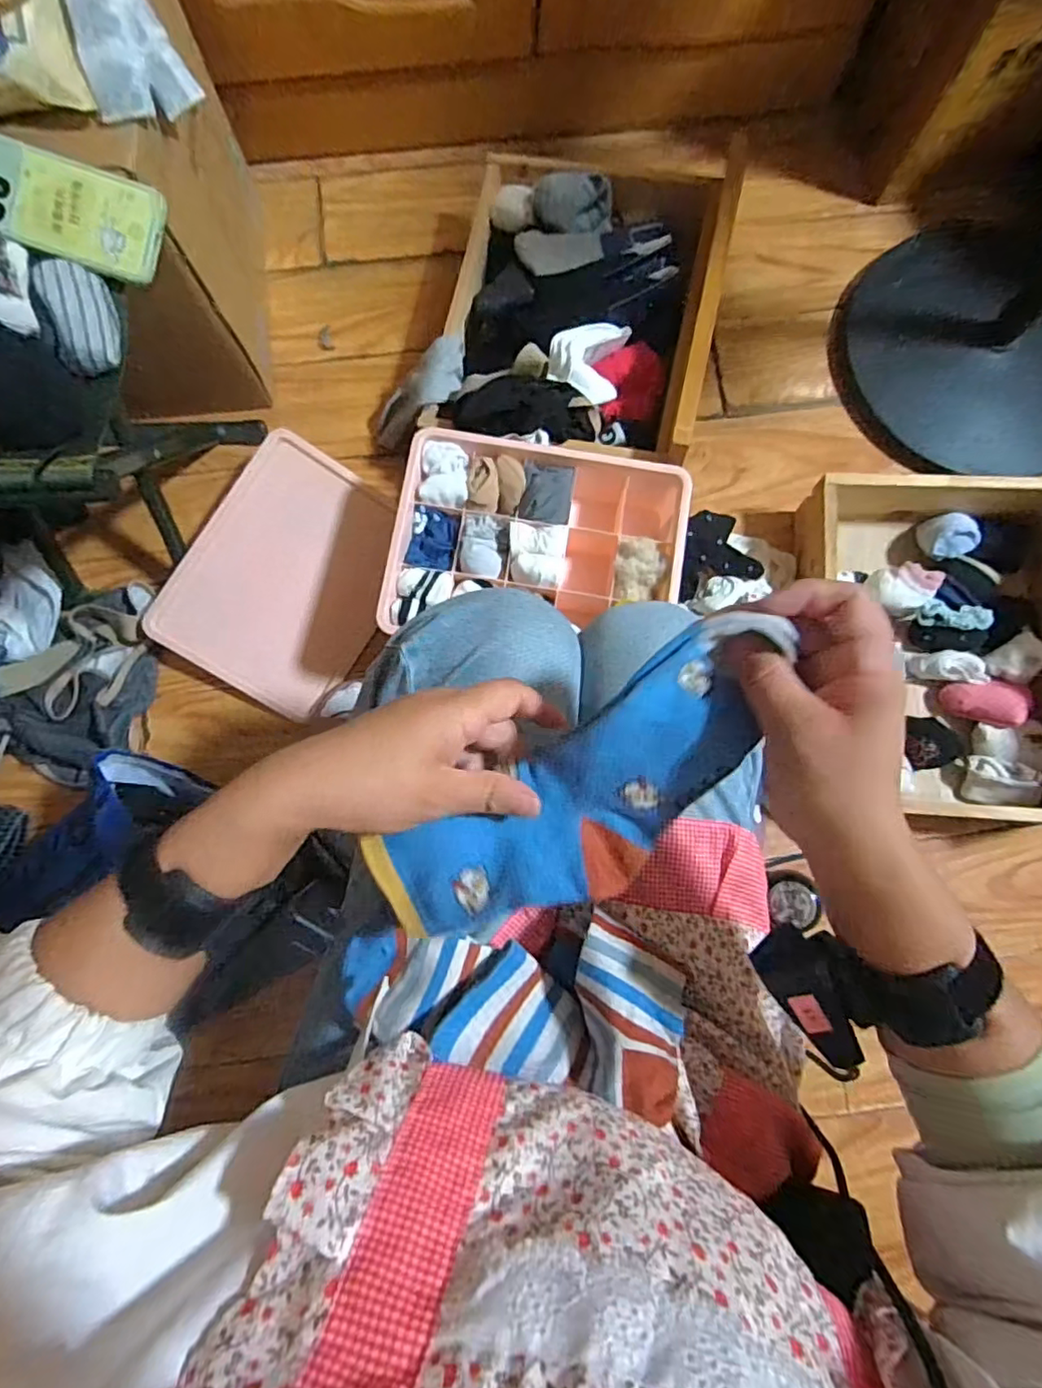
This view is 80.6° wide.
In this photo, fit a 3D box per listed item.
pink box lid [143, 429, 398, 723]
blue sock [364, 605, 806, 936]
[{"bbox_3d":[-0.287,-0.146,0.775,0.233,0.011,0.295,33,84,-11],"label":"pink box lid"},{"bbox_3d":[0.035,0.054,0.308,0.225,0.041,0.086,-37,84,11],"label":"blue sock"}]

